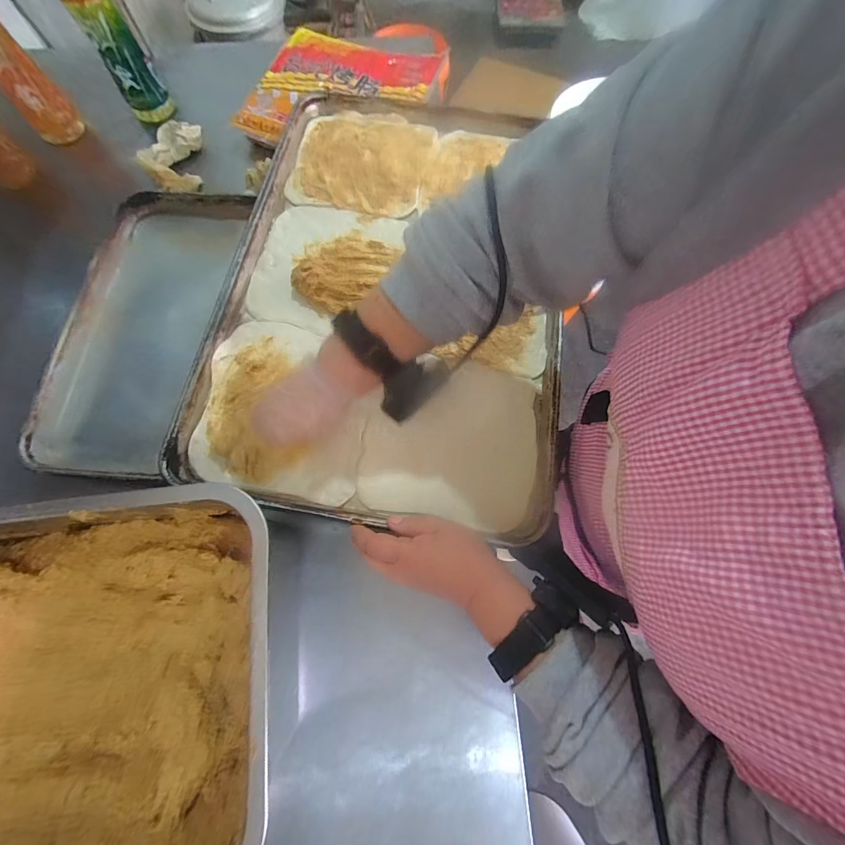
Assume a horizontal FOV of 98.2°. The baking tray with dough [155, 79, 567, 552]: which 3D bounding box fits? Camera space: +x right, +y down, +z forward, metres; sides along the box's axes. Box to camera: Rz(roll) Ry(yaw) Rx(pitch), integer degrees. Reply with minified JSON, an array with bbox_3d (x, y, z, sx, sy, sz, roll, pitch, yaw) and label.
[{"bbox_3d":[-0.030,-0.185,0.461,0.399,0.034,0.595,8,72,2],"label":"baking tray with dough"}]

